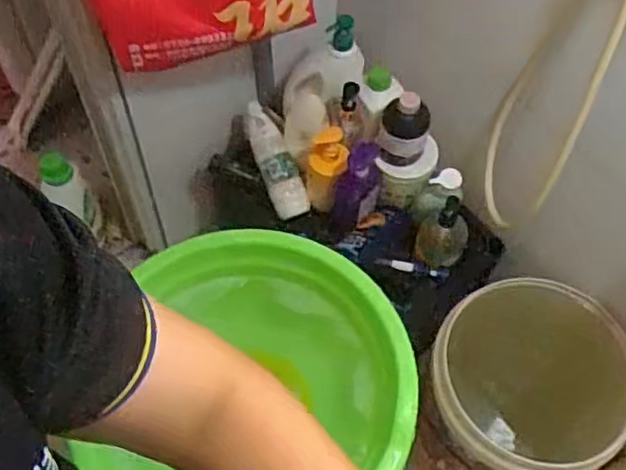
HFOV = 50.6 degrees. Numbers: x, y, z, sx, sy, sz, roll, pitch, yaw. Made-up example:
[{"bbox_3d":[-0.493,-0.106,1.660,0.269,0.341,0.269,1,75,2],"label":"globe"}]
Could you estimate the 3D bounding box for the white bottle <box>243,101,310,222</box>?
[{"bbox_3d":[-0.073,-0.141,1.244,0.059,0.061,0.228,-23,86,-16],"label":"white bottle"}]

